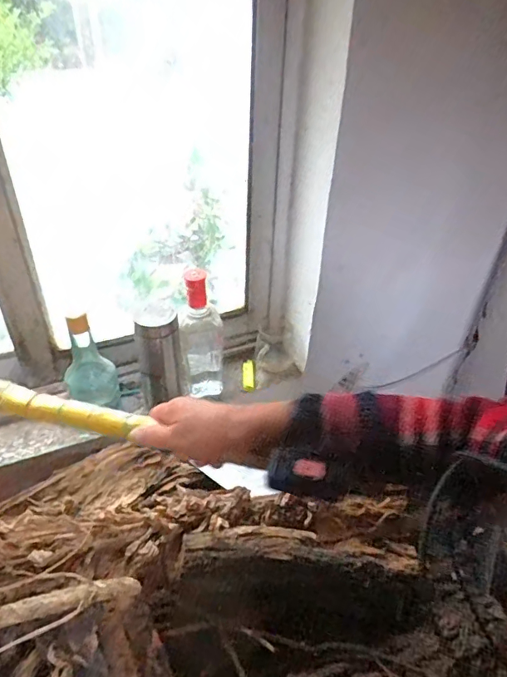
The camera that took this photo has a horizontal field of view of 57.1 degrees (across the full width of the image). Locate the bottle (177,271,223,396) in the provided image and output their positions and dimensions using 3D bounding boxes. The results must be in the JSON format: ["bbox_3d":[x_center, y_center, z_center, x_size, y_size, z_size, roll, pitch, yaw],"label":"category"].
[{"bbox_3d":[-0.087,-0.011,0.773,0.068,0.221,0.068,-1,35,-4],"label":"bottle"}]

